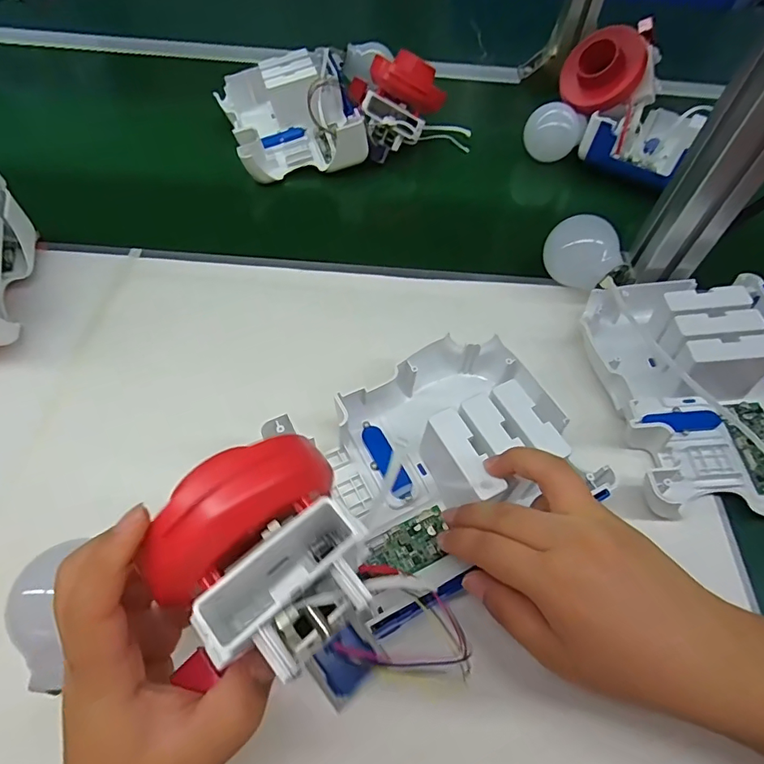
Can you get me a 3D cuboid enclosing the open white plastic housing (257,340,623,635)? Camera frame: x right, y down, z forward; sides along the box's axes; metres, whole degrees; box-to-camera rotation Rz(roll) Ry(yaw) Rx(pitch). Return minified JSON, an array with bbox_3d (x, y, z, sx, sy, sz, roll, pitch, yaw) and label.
[{"bbox_3d":[0.035,0.048,0.305,0.170,0.063,0.143,-25,61,-19],"label":"open white plastic housing"}]

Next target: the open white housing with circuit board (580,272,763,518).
[{"bbox_3d":[0.240,0.001,0.353,0.141,0.069,0.184,0,56,-3],"label":"open white housing with circuit board"}]

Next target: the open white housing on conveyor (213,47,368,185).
[{"bbox_3d":[-0.103,-0.312,0.545,0.136,0.059,0.177,-12,57,-11],"label":"open white housing on conveyor"}]

